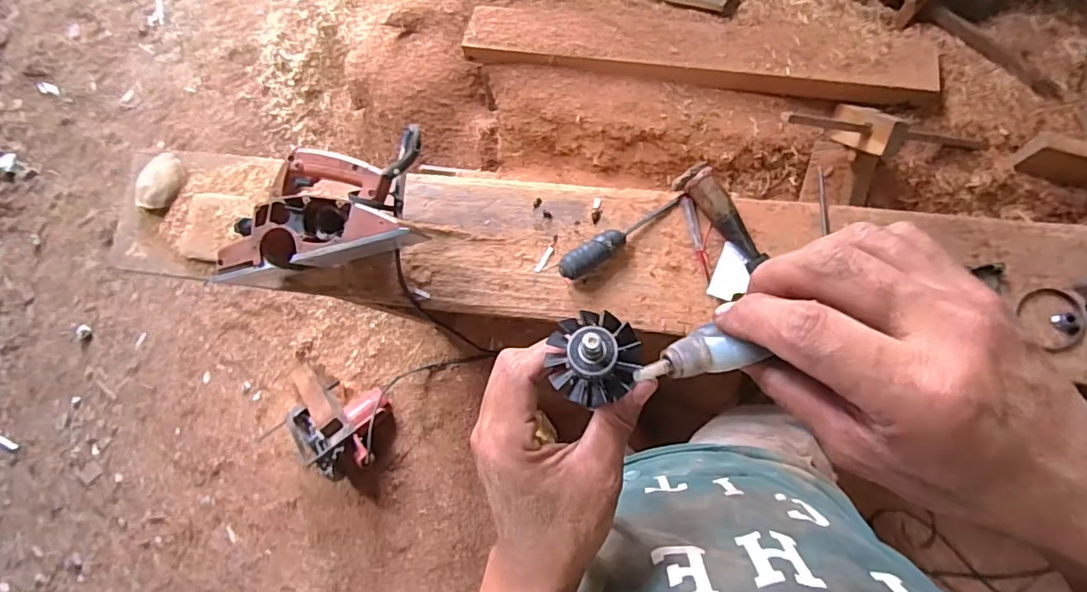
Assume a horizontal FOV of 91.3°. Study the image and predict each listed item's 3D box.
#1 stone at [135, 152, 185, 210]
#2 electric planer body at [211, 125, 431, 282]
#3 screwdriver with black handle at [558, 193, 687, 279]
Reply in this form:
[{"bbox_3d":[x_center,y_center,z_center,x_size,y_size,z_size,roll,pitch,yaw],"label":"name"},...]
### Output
[{"bbox_3d":[-0.603,-0.180,0.835,0.047,0.038,0.088,5,85,8],"label":"stone"},{"bbox_3d":[-0.294,-0.116,0.727,0.295,0.099,0.154,-8,83,6],"label":"electric planer body"},{"bbox_3d":[0.107,-0.084,0.728,0.195,0.029,0.032,-32,84,-10],"label":"screwdriver with black handle"}]

